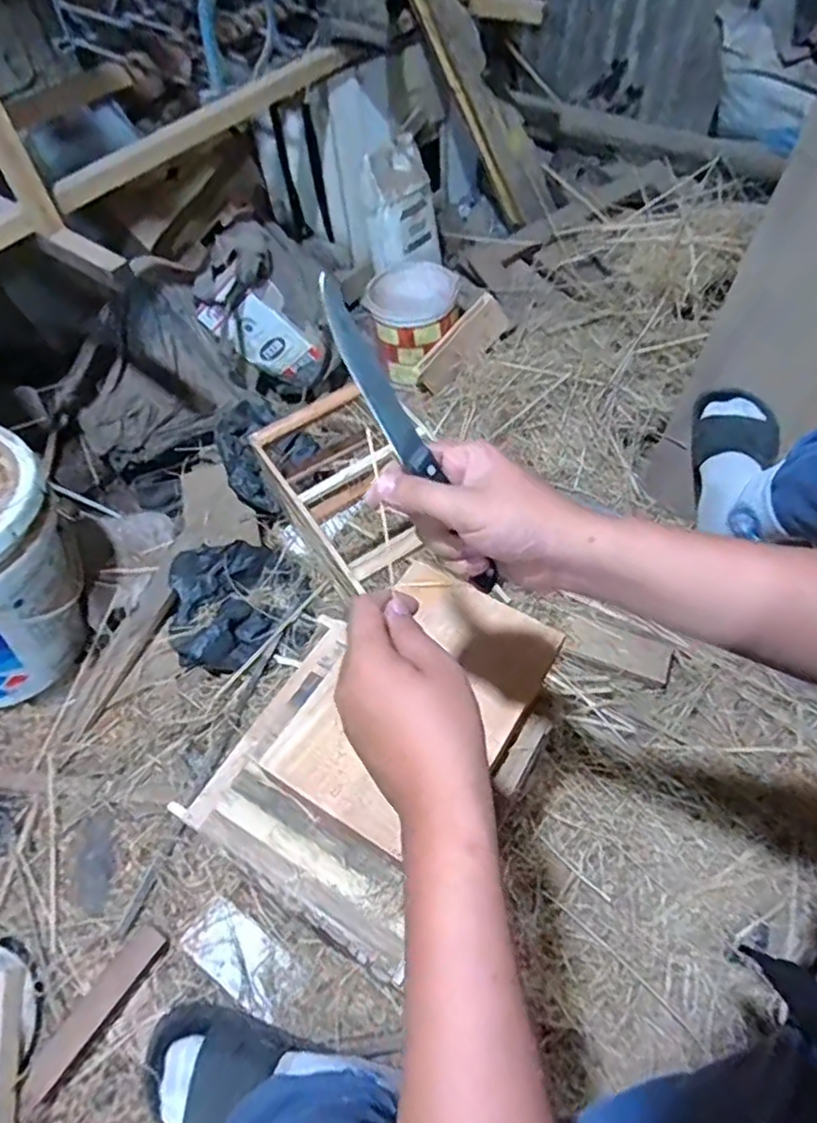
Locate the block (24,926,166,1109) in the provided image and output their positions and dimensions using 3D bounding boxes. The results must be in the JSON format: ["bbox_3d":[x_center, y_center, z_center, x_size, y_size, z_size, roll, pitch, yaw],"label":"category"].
[{"bbox_3d":[-0.361,0.517,0.741,0.041,0.018,0.187,30,64,23],"label":"block"}]

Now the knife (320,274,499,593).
[{"bbox_3d":[-0.001,-0.074,0.417,0.022,0.014,0.224,-33,102,-15],"label":"knife"}]

